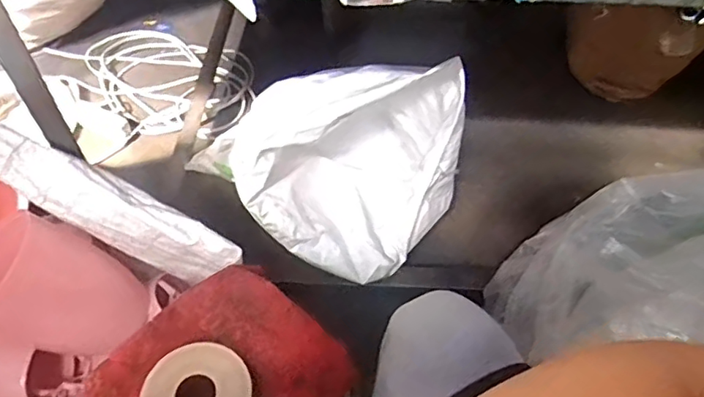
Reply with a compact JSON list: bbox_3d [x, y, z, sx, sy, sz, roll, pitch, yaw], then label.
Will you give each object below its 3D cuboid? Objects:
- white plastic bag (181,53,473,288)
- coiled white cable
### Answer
[{"bbox_3d":[0.007,-0.071,0.961,0.309,0.388,0.440,28,58,18],"label":"white plastic bag"},{"bbox_3d":[-0.494,-0.282,1.347,0.525,0.057,0.308,9,54,6],"label":"coiled white cable"}]

